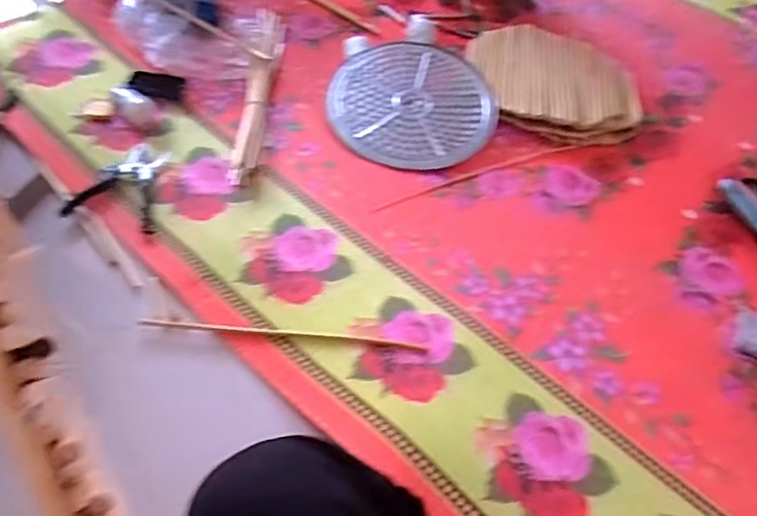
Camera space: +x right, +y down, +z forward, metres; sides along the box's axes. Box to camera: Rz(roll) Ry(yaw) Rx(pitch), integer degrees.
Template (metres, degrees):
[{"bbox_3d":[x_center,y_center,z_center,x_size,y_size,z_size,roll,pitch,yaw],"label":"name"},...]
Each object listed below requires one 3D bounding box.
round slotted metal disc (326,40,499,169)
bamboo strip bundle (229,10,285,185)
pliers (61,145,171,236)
[{"bbox_3d":[0.066,-0.303,1.193,0.317,0.013,0.290,0,64,0],"label":"round slotted metal disc"},{"bbox_3d":[-0.228,-0.333,1.192,0.059,0.039,0.504,2,53,-4],"label":"bamboo strip bundle"},{"bbox_3d":[-0.409,-0.121,1.003,0.146,0.013,0.165,12,53,3],"label":"pliers"}]

